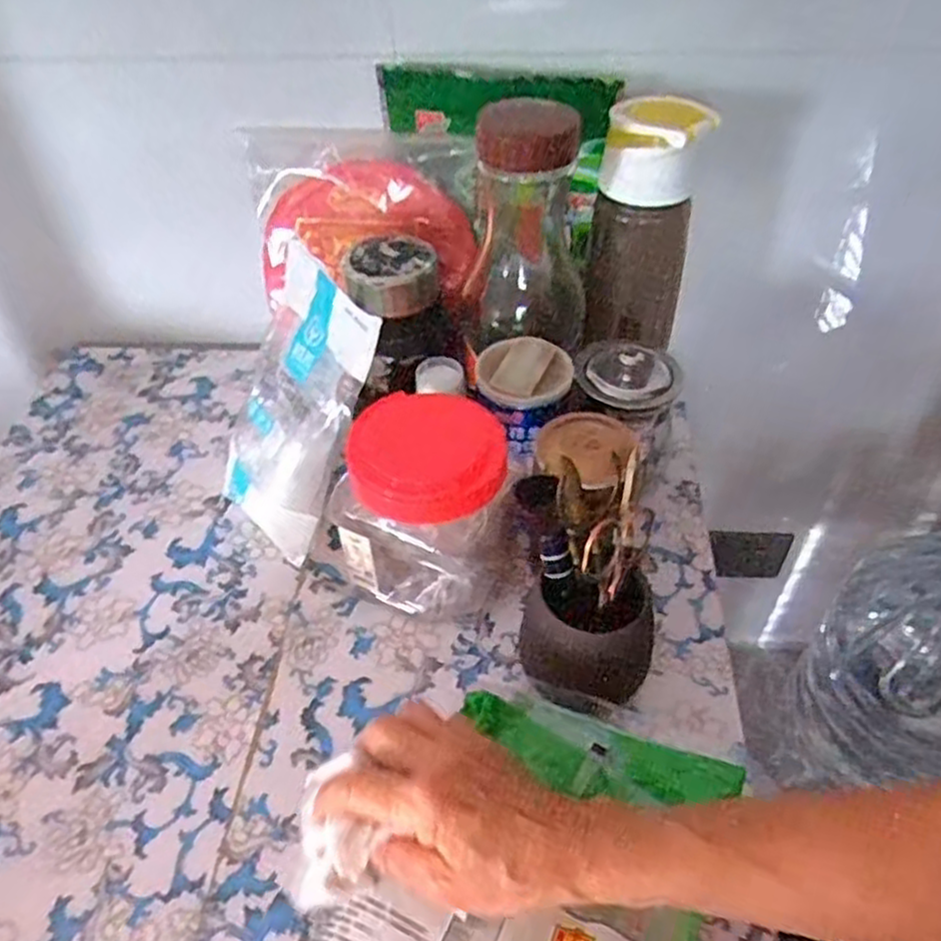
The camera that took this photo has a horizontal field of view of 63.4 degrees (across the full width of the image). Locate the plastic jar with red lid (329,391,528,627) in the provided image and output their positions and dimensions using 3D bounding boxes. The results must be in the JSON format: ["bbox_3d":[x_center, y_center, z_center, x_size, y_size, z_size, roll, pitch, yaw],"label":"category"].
[{"bbox_3d":[-0.023,0.028,0.497,0.103,0.134,0.093,15,49,16],"label":"plastic jar with red lid"}]

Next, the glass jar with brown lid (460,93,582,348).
[{"bbox_3d":[0.034,-0.174,0.527,0.080,0.152,0.087,-2,46,1],"label":"glass jar with brown lid"}]

